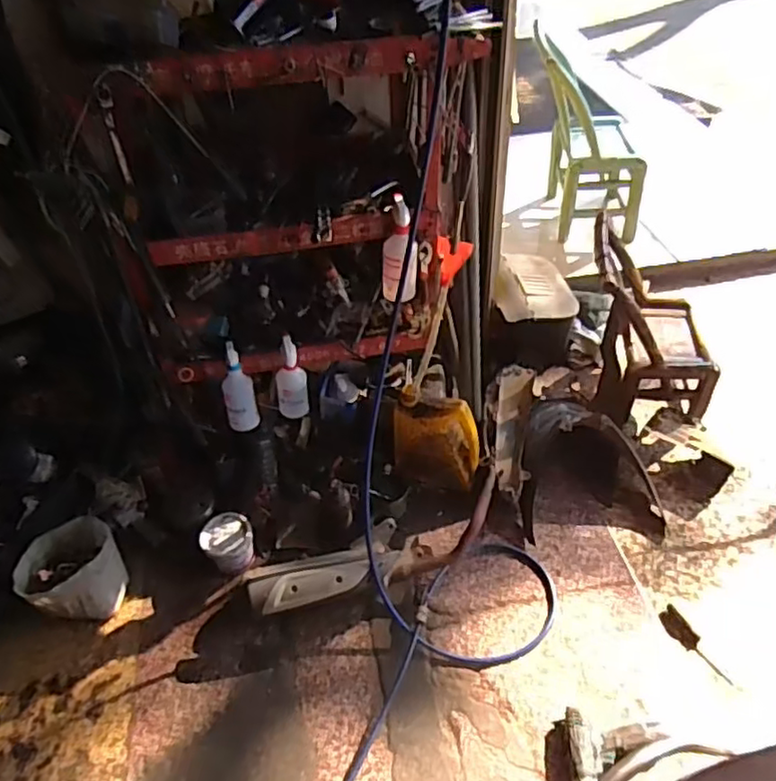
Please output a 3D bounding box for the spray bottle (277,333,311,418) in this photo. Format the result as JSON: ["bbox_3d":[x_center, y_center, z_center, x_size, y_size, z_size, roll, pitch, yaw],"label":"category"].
[{"bbox_3d":[-0.232,-0.027,1.544,0.074,0.199,0.084,-11,45,-7],"label":"spray bottle"}]

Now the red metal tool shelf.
[{"bbox_3d":[-0.204,-0.414,1.408,0.692,0.654,0.433,-11,45,-7],"label":"red metal tool shelf"}]

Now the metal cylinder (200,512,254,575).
[{"bbox_3d":[-0.377,0.371,1.558,0.120,0.097,0.131,-26,48,-21],"label":"metal cylinder"}]

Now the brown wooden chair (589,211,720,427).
[{"bbox_3d":[0.706,-0.188,1.785,0.329,0.460,0.385,0,44,4],"label":"brown wooden chair"}]

